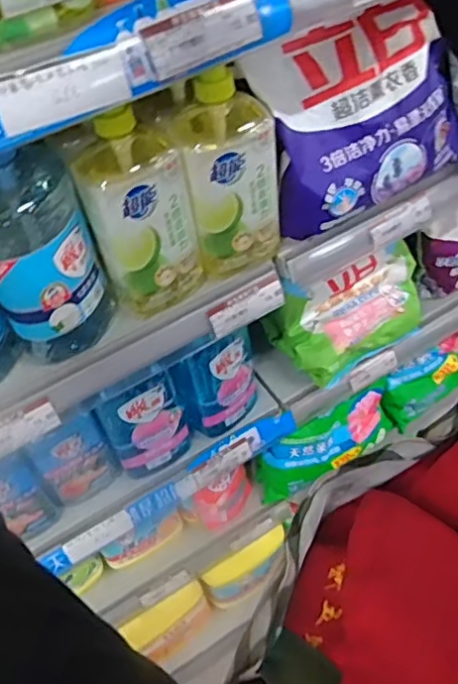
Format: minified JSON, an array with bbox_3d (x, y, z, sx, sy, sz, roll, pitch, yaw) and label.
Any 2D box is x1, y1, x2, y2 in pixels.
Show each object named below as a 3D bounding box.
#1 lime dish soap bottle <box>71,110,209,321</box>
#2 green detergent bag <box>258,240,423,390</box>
[{"bbox_3d":[-0.085,-0.123,0.608,0.098,0.198,0.074,-22,52,-12],"label":"lime dish soap bottle"},{"bbox_3d":[0.183,-0.051,0.922,0.226,0.139,0.127,-24,52,-13],"label":"green detergent bag"}]

